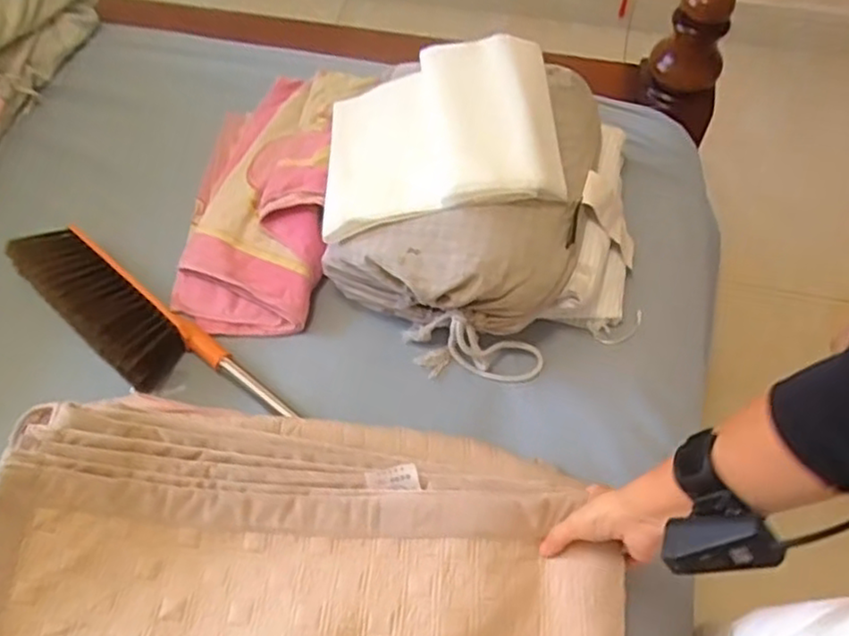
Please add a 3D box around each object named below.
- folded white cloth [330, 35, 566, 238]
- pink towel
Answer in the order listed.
[{"bbox_3d":[0.021,-0.204,0.807,0.263,0.116,0.216,-4,61,-1],"label":"folded white cloth"},{"bbox_3d":[-0.205,-0.173,0.907,0.196,0.079,0.394,5,61,4],"label":"pink towel"}]

